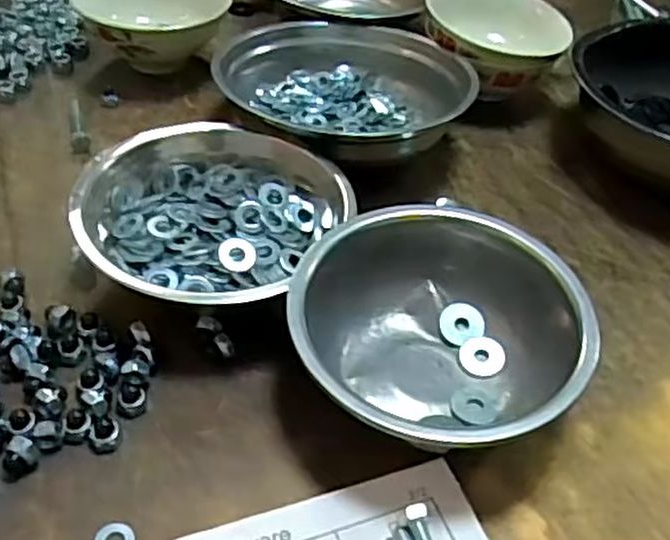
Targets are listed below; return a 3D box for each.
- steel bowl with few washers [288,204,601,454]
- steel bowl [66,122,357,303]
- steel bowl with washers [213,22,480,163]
[{"bbox_3d":[0.060,0.044,0.447,0.170,0.079,0.160,3,44,-3],"label":"steel bowl with few washers"},{"bbox_3d":[-0.088,-0.039,0.523,0.154,0.063,0.160,3,44,-3],"label":"steel bowl"},{"bbox_3d":[0.006,-0.150,0.650,0.201,0.069,0.169,-13,47,-18],"label":"steel bowl with washers"}]

